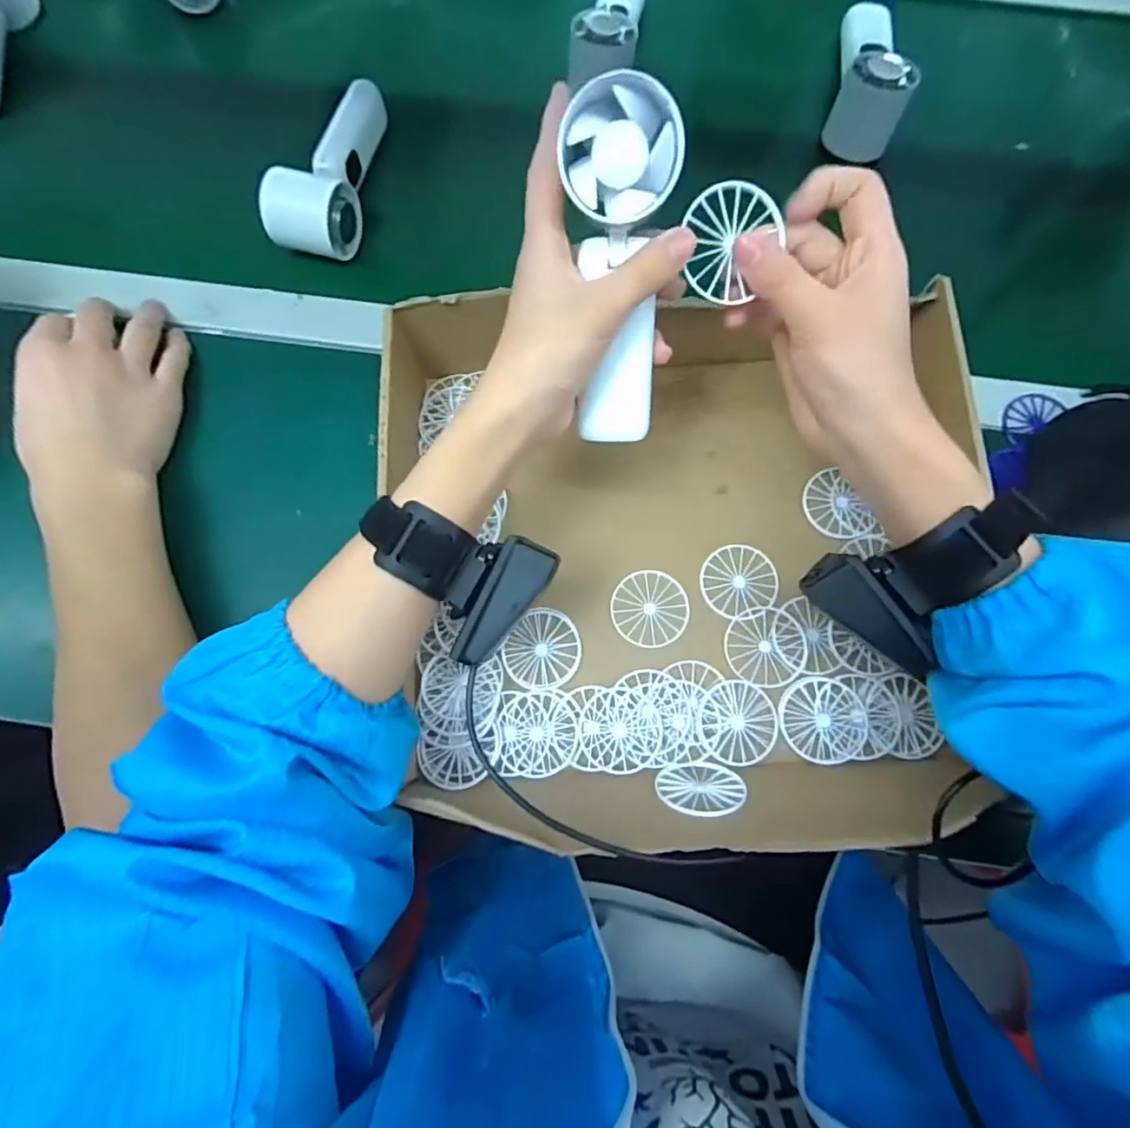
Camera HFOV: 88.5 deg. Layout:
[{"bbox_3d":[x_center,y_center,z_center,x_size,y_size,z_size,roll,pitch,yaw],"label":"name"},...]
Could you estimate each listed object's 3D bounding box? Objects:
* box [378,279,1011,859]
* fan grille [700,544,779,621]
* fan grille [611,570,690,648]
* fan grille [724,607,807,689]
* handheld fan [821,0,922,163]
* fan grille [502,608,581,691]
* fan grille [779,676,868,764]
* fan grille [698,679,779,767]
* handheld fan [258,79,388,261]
[{"bbox_3d":[0.051,0.000,0.365,0.334,0.097,0.342,-3,76,0],"label":"box"},{"bbox_3d":[0.116,0.012,0.387,0.048,0.004,0.049,0,76,1],"label":"fan grille"},{"bbox_3d":[0.057,0.029,0.386,0.049,0.004,0.050,0,76,1],"label":"fan grille"},{"bbox_3d":[0.130,0.053,0.375,0.050,0.004,0.049,0,76,1],"label":"fan grille"},{"bbox_3d":[0.252,-0.422,0.483,0.053,0.066,0.134,4,76,2],"label":"handheld fan"},{"bbox_3d":[-0.014,0.057,0.378,0.047,0.004,0.050,38,79,9],"label":"fan grille"},{"bbox_3d":[0.161,0.097,0.361,0.050,0.004,0.051,0,76,1],"label":"fan grille"},{"bbox_3d":[0.108,0.099,0.361,0.047,0.004,0.050,0,76,1],"label":"fan grille"},{"bbox_3d":[-0.187,-0.313,0.457,0.056,0.046,0.156,8,76,3],"label":"handheld fan"}]

